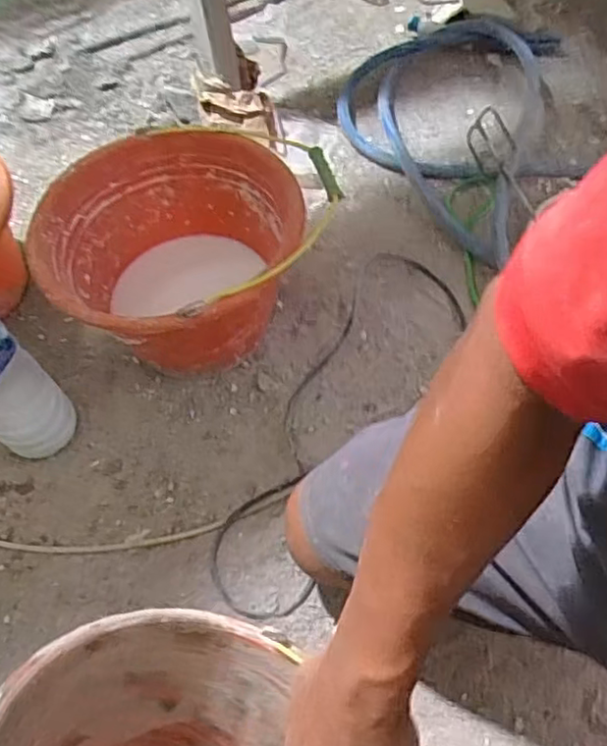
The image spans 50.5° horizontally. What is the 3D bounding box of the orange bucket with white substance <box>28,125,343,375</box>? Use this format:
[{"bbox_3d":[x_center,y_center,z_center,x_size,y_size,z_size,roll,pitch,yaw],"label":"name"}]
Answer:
[{"bbox_3d":[-0.134,-0.115,0.770,0.305,0.214,0.254,6,61,6],"label":"orange bucket with white substance"}]

